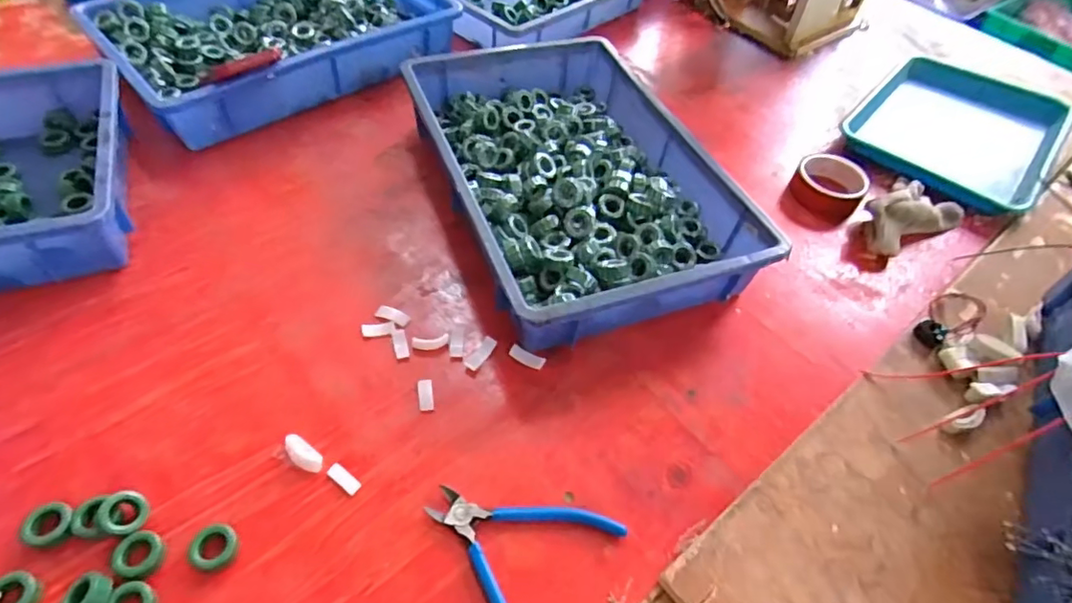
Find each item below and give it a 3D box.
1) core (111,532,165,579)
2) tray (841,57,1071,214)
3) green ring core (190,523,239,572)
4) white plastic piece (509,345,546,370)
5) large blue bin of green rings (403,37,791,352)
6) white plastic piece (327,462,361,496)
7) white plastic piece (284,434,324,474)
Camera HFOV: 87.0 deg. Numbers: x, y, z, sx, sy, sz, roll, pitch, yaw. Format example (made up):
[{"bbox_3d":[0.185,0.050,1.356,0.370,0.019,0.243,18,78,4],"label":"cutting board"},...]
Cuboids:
[{"bbox_3d":[-0.279,0.178,0.398,0.029,0.012,0.030,2,49,-2],"label":"core"},{"bbox_3d":[0.629,-0.264,0.838,0.254,0.041,0.387,36,56,25],"label":"tray"},{"bbox_3d":[-0.230,0.176,0.405,0.030,0.013,0.030,2,49,-2],"label":"green ring core"},{"bbox_3d":[-0.009,0.053,0.534,0.034,0.008,0.013,20,51,14],"label":"white plastic piece"},{"bbox_3d":[0.036,-0.148,0.657,0.280,0.090,0.432,-15,52,-16],"label":"large blue bin of green rings"},{"bbox_3d":[-0.153,0.141,0.450,0.029,0.005,0.012,31,54,21],"label":"white plastic piece"},{"bbox_3d":[-0.187,0.123,0.454,0.037,0.009,0.017,42,56,5],"label":"white plastic piece"}]

